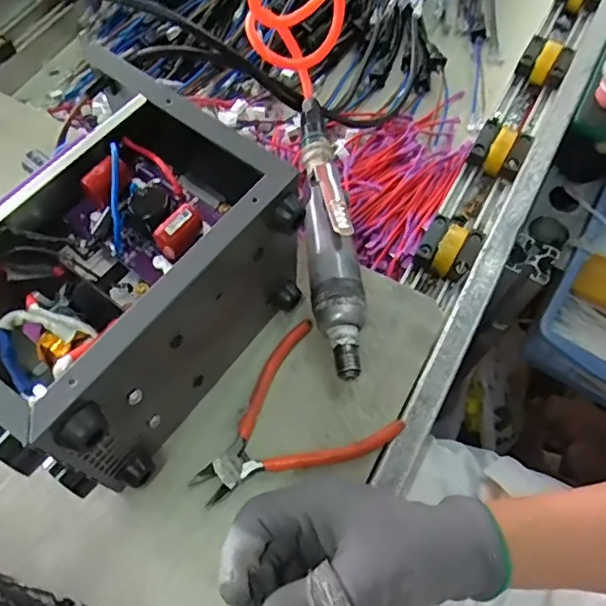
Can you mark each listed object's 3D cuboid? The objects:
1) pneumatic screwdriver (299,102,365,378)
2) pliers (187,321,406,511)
[{"bbox_3d":[0.018,-0.066,0.458,0.040,0.032,0.256,-6,64,-5],"label":"pneumatic screwdriver"},{"bbox_3d":[-0.017,0.088,0.404,0.137,0.015,0.110,-33,69,-17],"label":"pliers"}]

